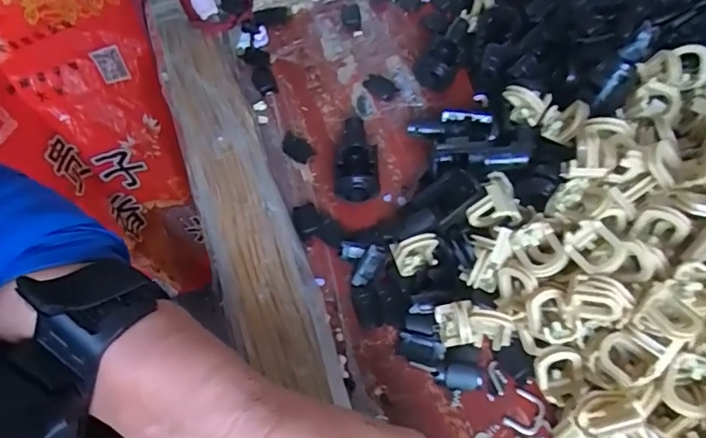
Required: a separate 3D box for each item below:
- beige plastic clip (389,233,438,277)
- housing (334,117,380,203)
[{"bbox_3d":[0.033,0.018,0.283,0.023,0.018,0.017,-9,62,-1],"label":"beige plastic clip"},{"bbox_3d":[0.002,-0.036,0.315,0.025,0.024,0.050,-1,62,3],"label":"housing"}]

